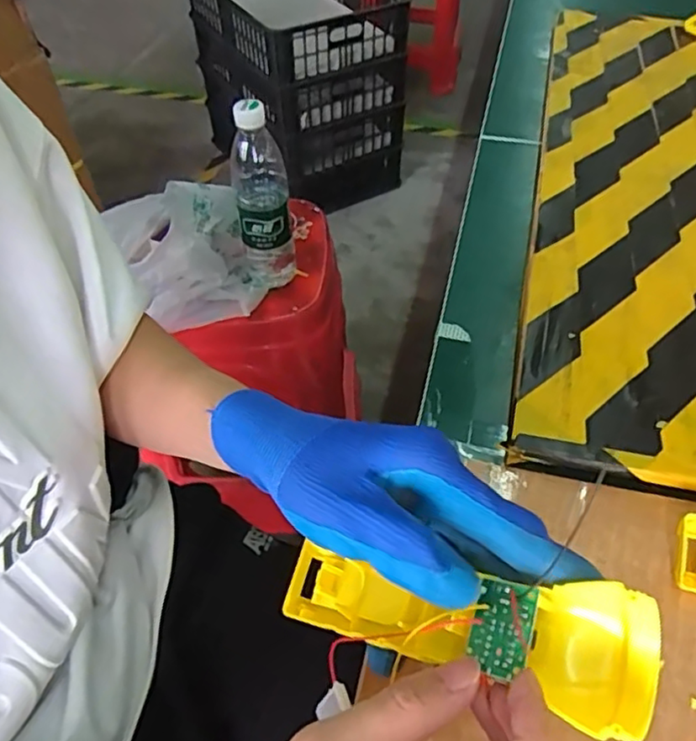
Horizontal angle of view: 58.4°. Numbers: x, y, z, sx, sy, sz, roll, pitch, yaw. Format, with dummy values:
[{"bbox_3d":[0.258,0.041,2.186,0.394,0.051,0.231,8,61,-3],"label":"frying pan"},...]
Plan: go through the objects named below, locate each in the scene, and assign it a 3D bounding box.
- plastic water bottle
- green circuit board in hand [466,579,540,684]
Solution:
[{"bbox_3d":[-0.104,-0.209,0.741,0.065,0.222,0.077,-6,49,-5],"label":"plastic water bottle"},{"bbox_3d":[0.059,0.100,0.241,0.023,0.004,0.033,0,61,39],"label":"green circuit board in hand"}]

